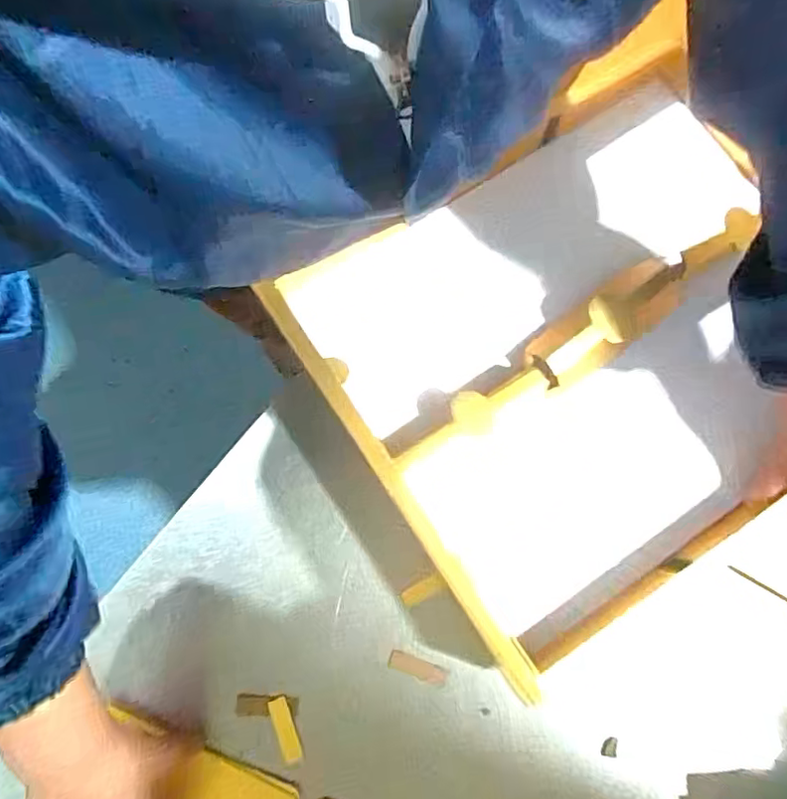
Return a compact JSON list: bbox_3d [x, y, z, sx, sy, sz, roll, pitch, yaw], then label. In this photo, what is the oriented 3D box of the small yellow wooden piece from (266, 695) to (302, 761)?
[{"bbox_3d":[-0.092,0.277,0.489,0.016,0.005,0.050,-18,76,-6],"label":"small yellow wooden piece"}]

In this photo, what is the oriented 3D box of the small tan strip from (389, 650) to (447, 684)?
[{"bbox_3d":[0.020,0.232,0.504,0.050,0.008,0.017,23,76,5],"label":"small tan strip"}]

